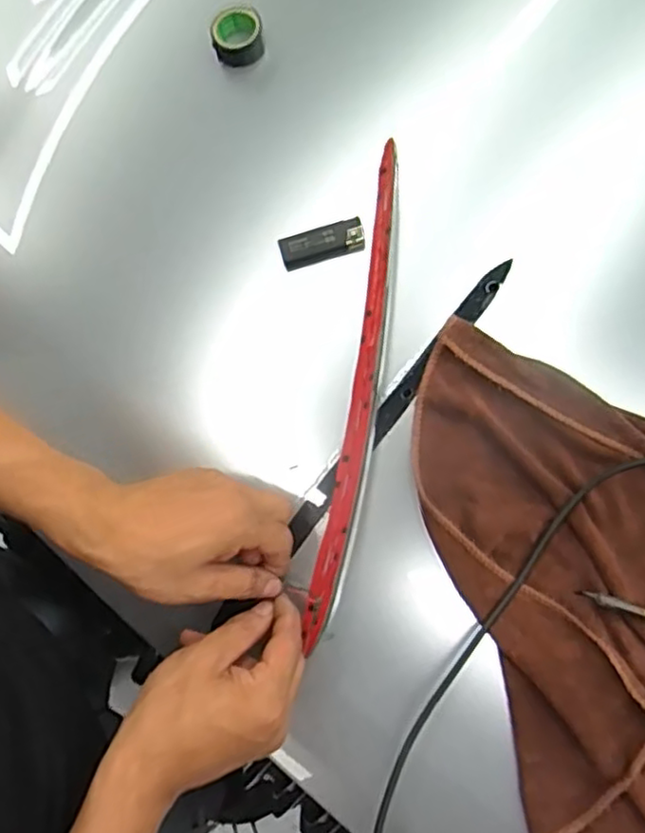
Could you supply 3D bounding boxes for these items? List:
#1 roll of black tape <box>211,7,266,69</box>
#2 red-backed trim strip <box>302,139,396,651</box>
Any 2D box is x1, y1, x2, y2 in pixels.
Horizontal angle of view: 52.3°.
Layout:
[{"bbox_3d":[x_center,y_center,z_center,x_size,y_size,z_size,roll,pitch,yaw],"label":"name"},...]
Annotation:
[{"bbox_3d":[-0.074,-0.329,0.570,0.043,0.018,0.051,-9,73,-4],"label":"roll of black tape"},{"bbox_3d":[0.028,-0.019,0.487,0.029,0.021,0.362,9,83,2],"label":"red-backed trim strip"}]

